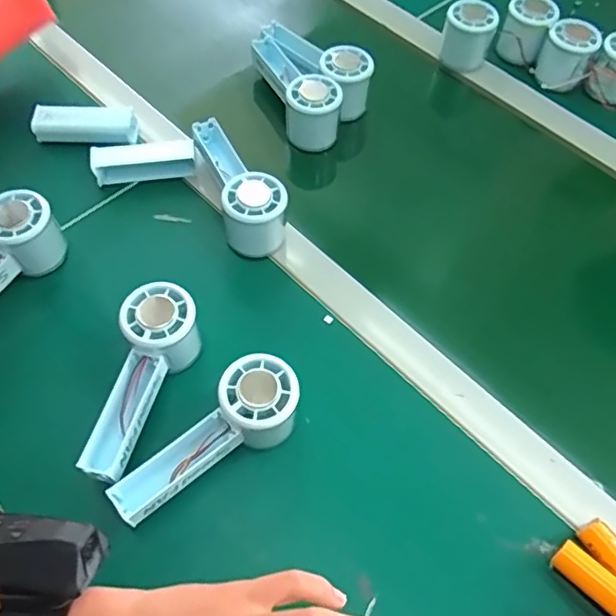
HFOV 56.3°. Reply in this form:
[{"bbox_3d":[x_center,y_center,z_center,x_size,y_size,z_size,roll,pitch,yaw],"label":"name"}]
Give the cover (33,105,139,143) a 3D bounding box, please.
[{"bbox_3d":[-0.231,-0.193,0.601,0.100,0.019,0.040,0,60,-2],"label":"cover"}]

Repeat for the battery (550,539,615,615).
[{"bbox_3d":[0.202,0.191,0.391,0.071,0.024,0.022,41,67,19],"label":"battery"}]

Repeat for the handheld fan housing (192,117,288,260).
[{"bbox_3d":[-0.069,-0.124,0.551,0.067,0.057,0.156,-16,62,-10],"label":"handheld fan housing"}]

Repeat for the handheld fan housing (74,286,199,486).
[{"bbox_3d":[-0.135,0.054,0.444,0.056,0.048,0.150,20,62,9],"label":"handheld fan housing"}]

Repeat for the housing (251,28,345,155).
[{"bbox_3d":[-0.015,-0.248,0.636,0.057,0.062,0.148,-18,63,-11],"label":"housing"}]

